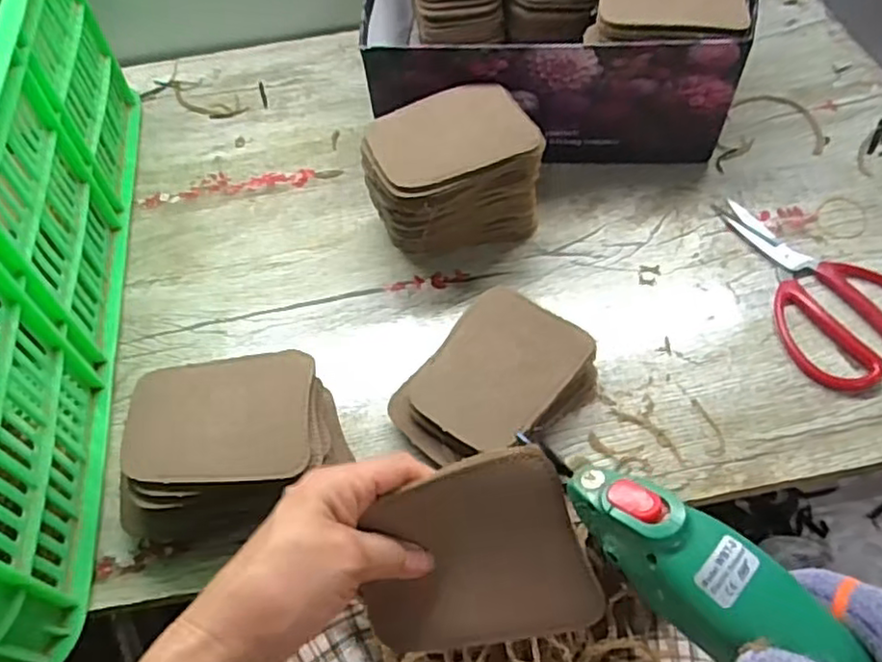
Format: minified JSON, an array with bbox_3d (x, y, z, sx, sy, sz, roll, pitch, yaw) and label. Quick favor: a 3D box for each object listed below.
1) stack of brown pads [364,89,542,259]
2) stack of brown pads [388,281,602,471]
[{"bbox_3d":[0.006,-0.123,0.544,0.132,0.101,0.093,-20,56,-9],"label":"stack of brown pads"},{"bbox_3d":[0.034,0.037,0.467,0.094,0.038,0.134,35,64,25],"label":"stack of brown pads"}]

